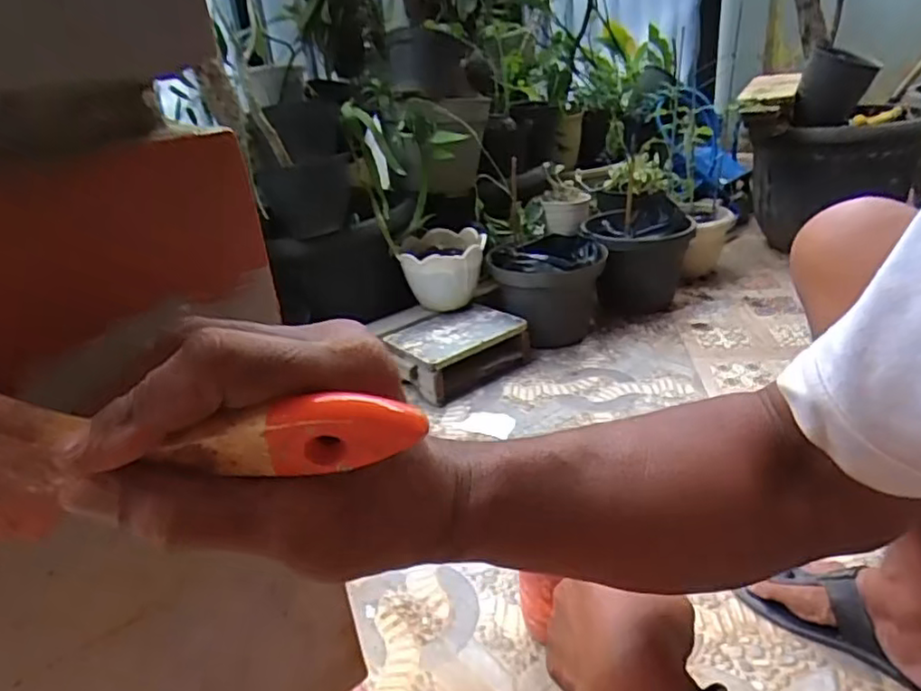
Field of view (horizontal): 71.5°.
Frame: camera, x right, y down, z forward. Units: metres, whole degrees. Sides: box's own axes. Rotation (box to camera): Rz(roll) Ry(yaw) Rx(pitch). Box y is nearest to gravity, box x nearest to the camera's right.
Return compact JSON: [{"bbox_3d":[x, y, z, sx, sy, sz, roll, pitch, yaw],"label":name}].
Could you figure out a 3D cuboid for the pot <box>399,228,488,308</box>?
[{"bbox_3d":[-0.036,-0.170,1.492,0.190,0.159,0.208,-5,26,2],"label":"pot"}]

